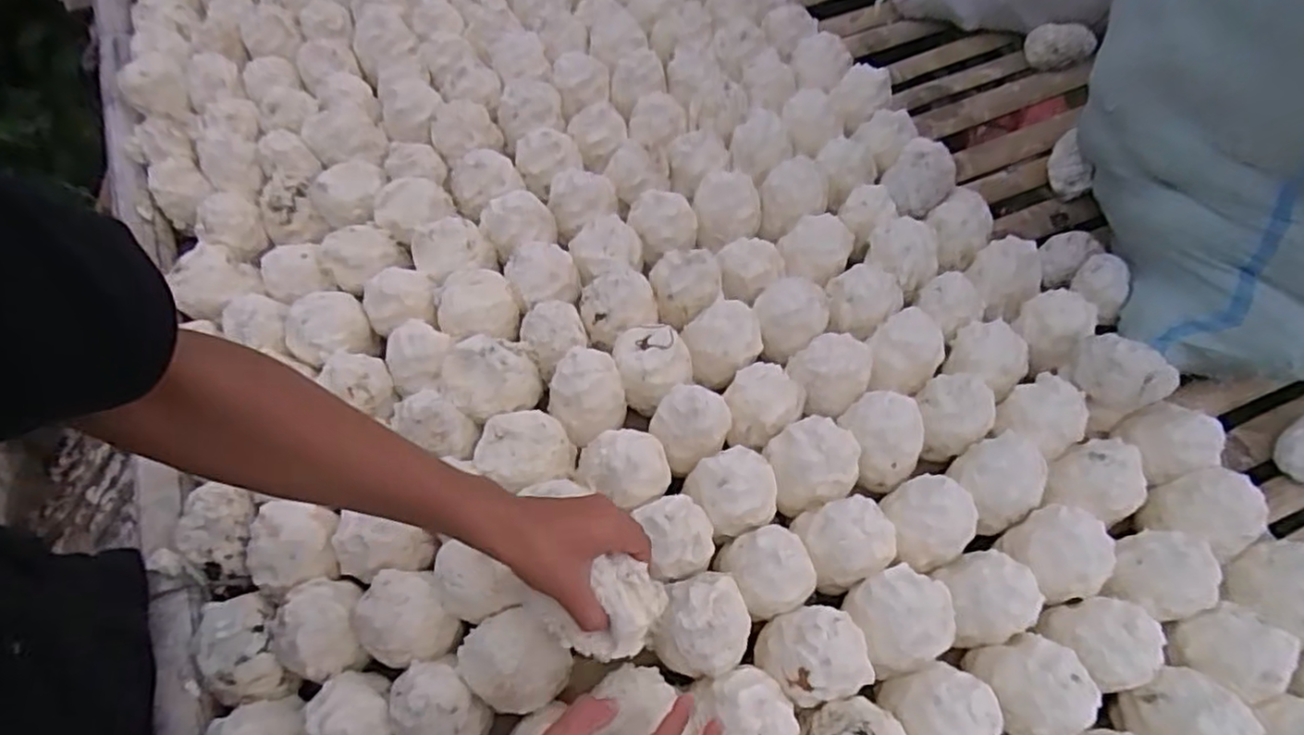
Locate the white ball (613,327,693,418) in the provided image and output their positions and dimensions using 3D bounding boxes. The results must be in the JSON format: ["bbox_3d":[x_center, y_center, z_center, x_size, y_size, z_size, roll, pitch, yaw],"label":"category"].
[{"bbox_3d":[0.002,-0.002,0.749,0.082,0.072,0.079,0,62,0],"label":"white ball"}]

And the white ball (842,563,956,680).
[{"bbox_3d":[0.230,0.226,0.608,0.084,0.071,0.082,0,62,0],"label":"white ball"}]

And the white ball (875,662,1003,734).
[{"bbox_3d":[0.252,0.303,0.583,0.073,0.068,0.079,0,62,0],"label":"white ball"}]

